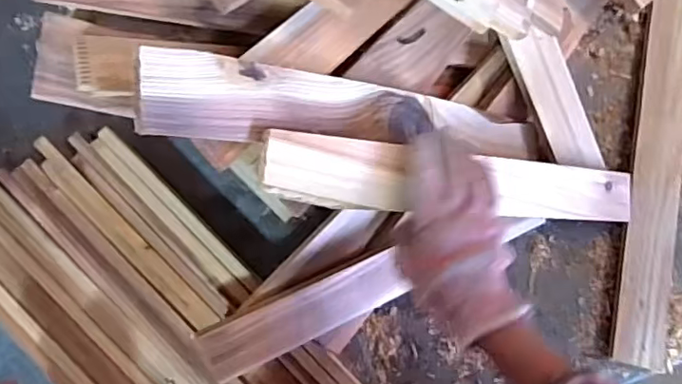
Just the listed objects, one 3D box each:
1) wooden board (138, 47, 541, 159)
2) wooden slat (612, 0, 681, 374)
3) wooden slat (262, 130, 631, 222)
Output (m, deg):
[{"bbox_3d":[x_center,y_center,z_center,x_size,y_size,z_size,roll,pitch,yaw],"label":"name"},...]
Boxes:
[{"bbox_3d":[0.044,-0.073,0.547,0.477,0.020,0.060,0,79,-38],"label":"wooden board"},{"bbox_3d":[0.405,-0.028,0.724,0.070,0.023,0.487,11,81,-1],"label":"wooden slat"},{"bbox_3d":[0.147,-0.008,0.569,0.480,0.021,0.065,3,80,-31],"label":"wooden slat"}]

